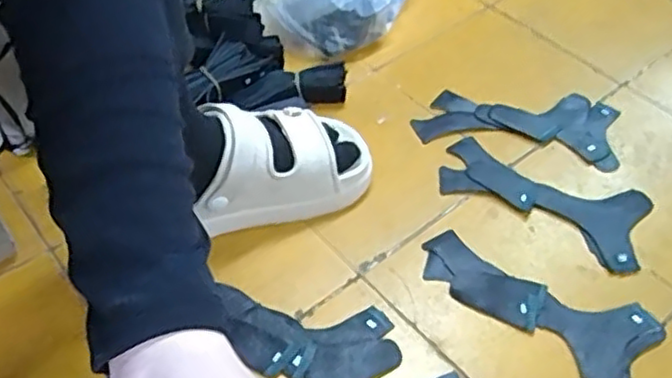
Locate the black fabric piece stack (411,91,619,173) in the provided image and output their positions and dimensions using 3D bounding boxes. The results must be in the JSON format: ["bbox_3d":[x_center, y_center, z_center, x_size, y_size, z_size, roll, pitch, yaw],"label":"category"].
[{"bbox_3d":[0.192,-0.071,0.716,0.208,0.011,0.091,7,50,5],"label":"black fabric piece stack"}]

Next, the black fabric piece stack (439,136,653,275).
[{"bbox_3d":[0.199,0.009,0.655,0.195,0.009,0.090,23,53,17],"label":"black fabric piece stack"}]

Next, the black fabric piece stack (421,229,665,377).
[{"bbox_3d":[0.166,0.101,0.576,0.200,0.008,0.093,27,55,20],"label":"black fabric piece stack"}]

